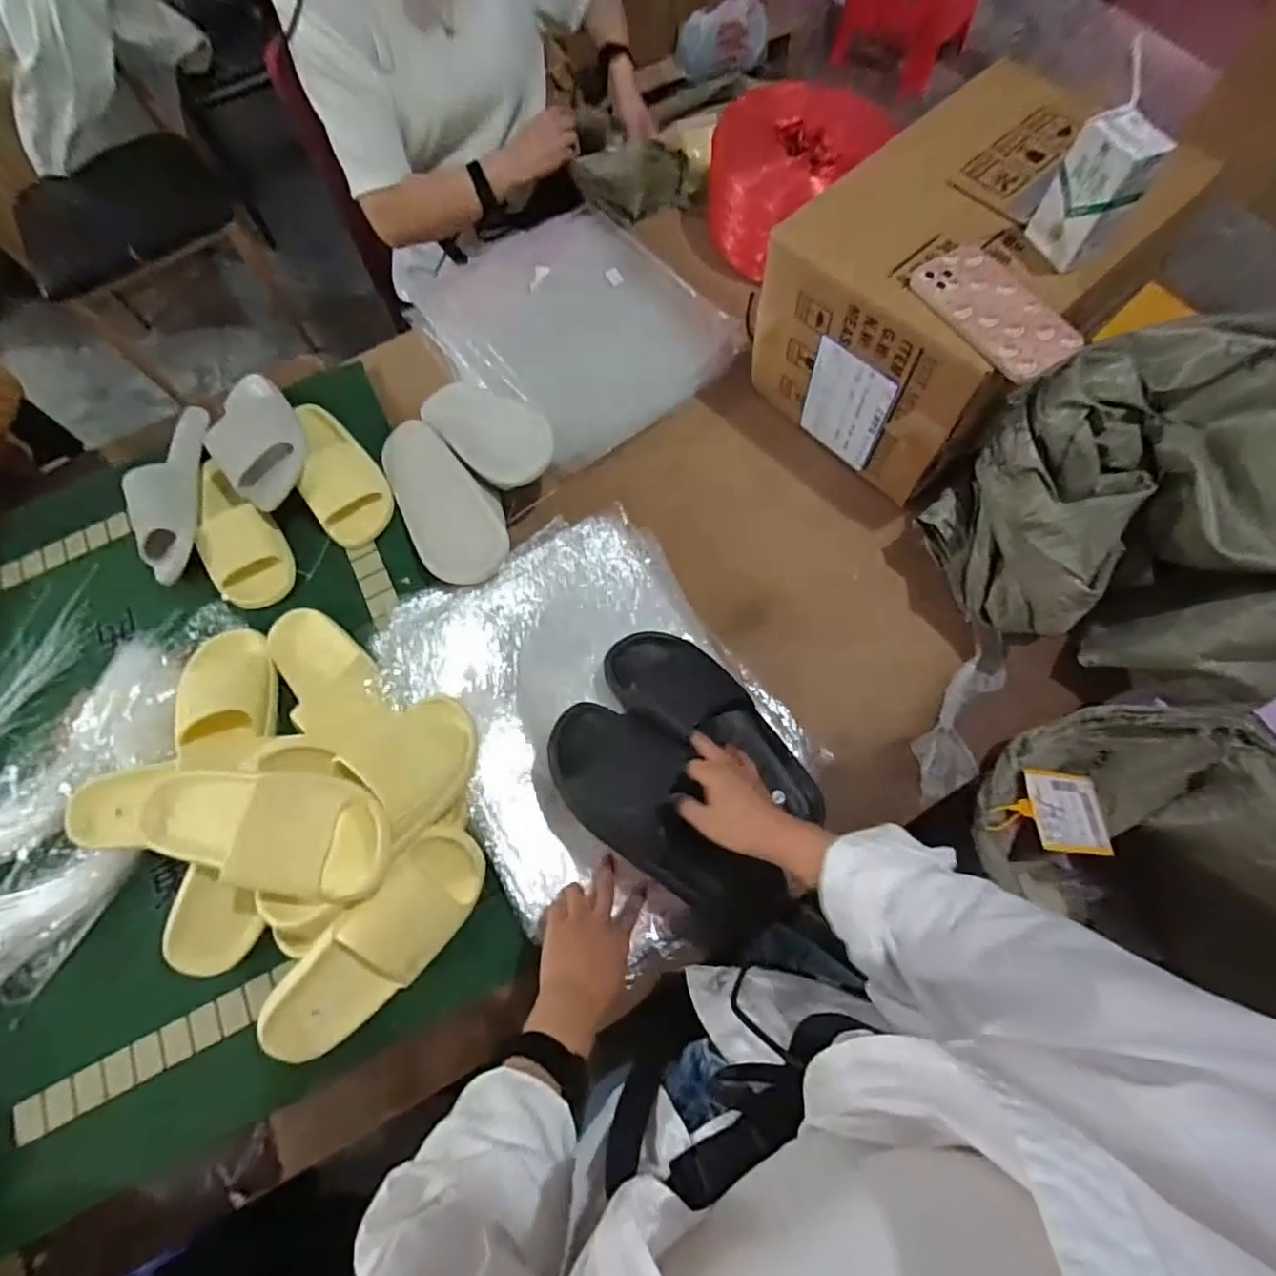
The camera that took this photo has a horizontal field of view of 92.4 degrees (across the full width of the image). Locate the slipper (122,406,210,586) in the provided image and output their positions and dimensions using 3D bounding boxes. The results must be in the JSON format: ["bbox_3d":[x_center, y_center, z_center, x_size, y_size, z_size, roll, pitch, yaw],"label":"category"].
[{"bbox_3d":[-0.615,-0.185,0.811,0.070,0.078,0.253,-5,70,0],"label":"slipper"}]

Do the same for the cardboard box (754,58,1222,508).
[{"bbox_3d":[0.379,-0.422,0.738,0.372,0.233,0.286,-41,74,-12],"label":"cardboard box"}]

